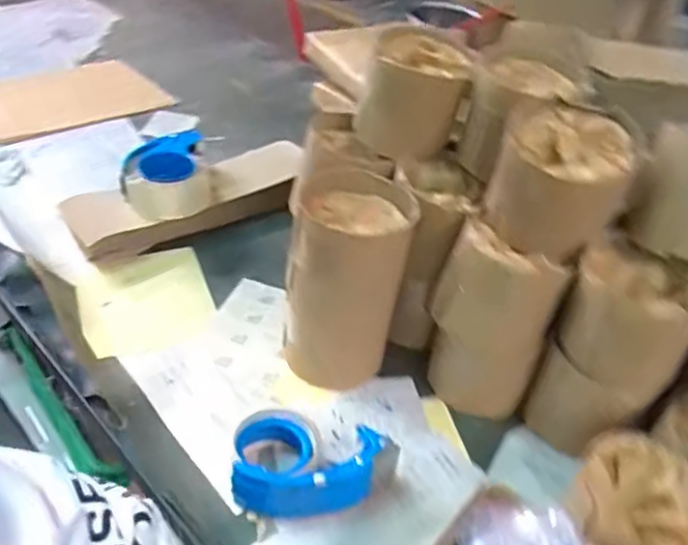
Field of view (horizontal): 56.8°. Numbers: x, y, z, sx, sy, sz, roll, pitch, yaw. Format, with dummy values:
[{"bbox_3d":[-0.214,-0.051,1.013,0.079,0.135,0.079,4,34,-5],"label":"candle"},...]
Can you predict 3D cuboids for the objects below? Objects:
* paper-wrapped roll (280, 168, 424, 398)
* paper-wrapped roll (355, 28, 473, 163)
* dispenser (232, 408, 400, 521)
[{"bbox_3d":[0.001,0.004,0.718,0.126,0.212,0.142,2,39,-3],"label":"paper-wrapped roll"},{"bbox_3d":[0.082,-0.208,0.738,0.119,0.117,0.133,9,39,4],"label":"paper-wrapped roll"},{"bbox_3d":[-0.027,0.185,0.617,0.155,0.057,0.091,4,39,-1],"label":"dispenser"}]

